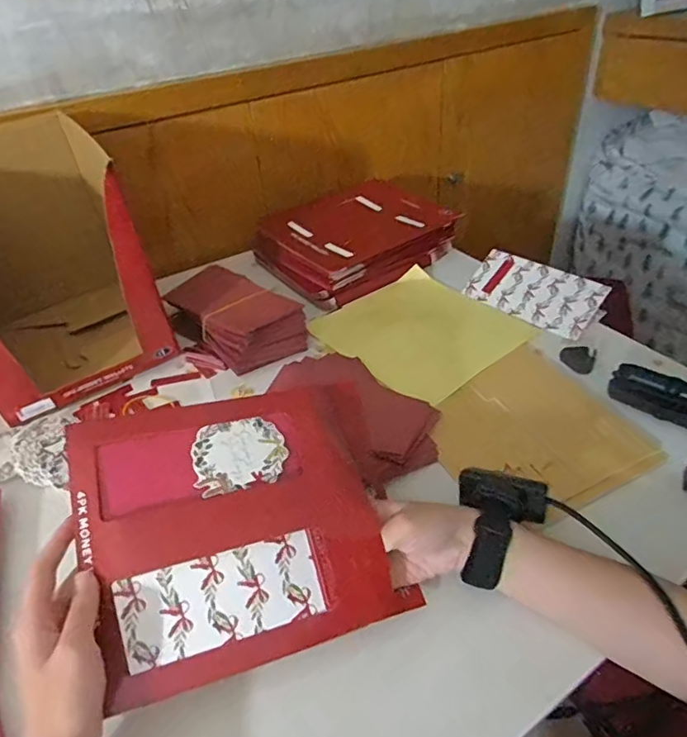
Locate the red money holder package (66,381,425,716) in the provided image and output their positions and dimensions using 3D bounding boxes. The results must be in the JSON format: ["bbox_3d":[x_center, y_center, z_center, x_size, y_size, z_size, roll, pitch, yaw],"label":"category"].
[{"bbox_3d":[-0.079,0.109,0.389,0.201,0.015,0.196,-13,68,-15],"label":"red money holder package"}]

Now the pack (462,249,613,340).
[{"bbox_3d":[0.252,-0.103,0.718,0.176,0.013,0.083,30,82,35],"label":"pack"}]

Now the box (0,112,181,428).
[{"bbox_3d":[-0.366,-0.119,0.620,0.221,0.242,0.248,-25,42,-23],"label":"box"}]

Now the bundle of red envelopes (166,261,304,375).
[{"bbox_3d":[-0.144,-0.077,0.700,0.107,0.054,0.206,-31,45,-29],"label":"bundle of red envelopes"}]

